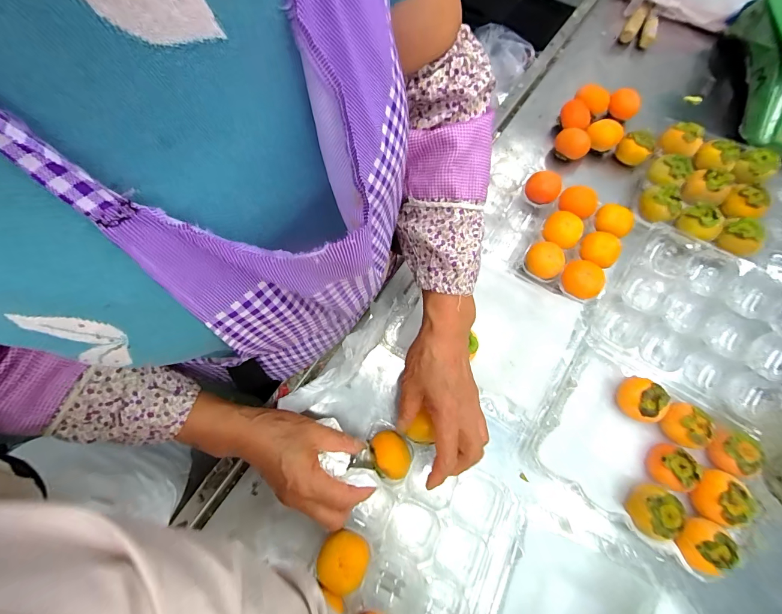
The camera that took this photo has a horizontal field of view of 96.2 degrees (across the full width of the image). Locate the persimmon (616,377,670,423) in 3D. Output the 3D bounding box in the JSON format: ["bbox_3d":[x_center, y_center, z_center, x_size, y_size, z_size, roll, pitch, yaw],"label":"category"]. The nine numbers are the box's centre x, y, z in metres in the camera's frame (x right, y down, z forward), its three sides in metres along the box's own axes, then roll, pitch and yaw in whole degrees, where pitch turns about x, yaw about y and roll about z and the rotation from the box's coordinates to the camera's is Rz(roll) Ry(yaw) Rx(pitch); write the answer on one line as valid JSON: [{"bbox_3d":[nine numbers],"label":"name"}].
[{"bbox_3d":[0.288,0.107,0.405,0.041,0.035,0.051,-6,72,-1],"label":"persimmon"}]

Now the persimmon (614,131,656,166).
[{"bbox_3d":[0.381,-0.247,0.541,0.046,0.037,0.047,0,71,-1],"label":"persimmon"}]

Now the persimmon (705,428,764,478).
[{"bbox_3d":[0.378,0.160,0.391,0.047,0.038,0.051,4,72,2],"label":"persimmon"}]

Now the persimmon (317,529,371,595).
[{"bbox_3d":[-0.046,0.250,0.353,0.050,0.040,0.045,23,73,8],"label":"persimmon"}]

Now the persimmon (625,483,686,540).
[{"bbox_3d":[0.274,0.212,0.367,0.043,0.037,0.050,37,76,12],"label":"persimmon"}]

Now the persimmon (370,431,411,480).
[{"bbox_3d":[-0.002,0.163,0.388,0.043,0.038,0.050,-15,72,-4],"label":"persimmon"}]

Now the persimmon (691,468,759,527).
[{"bbox_3d":[0.346,0.201,0.373,0.046,0.040,0.053,3,72,2],"label":"persimmon"}]

